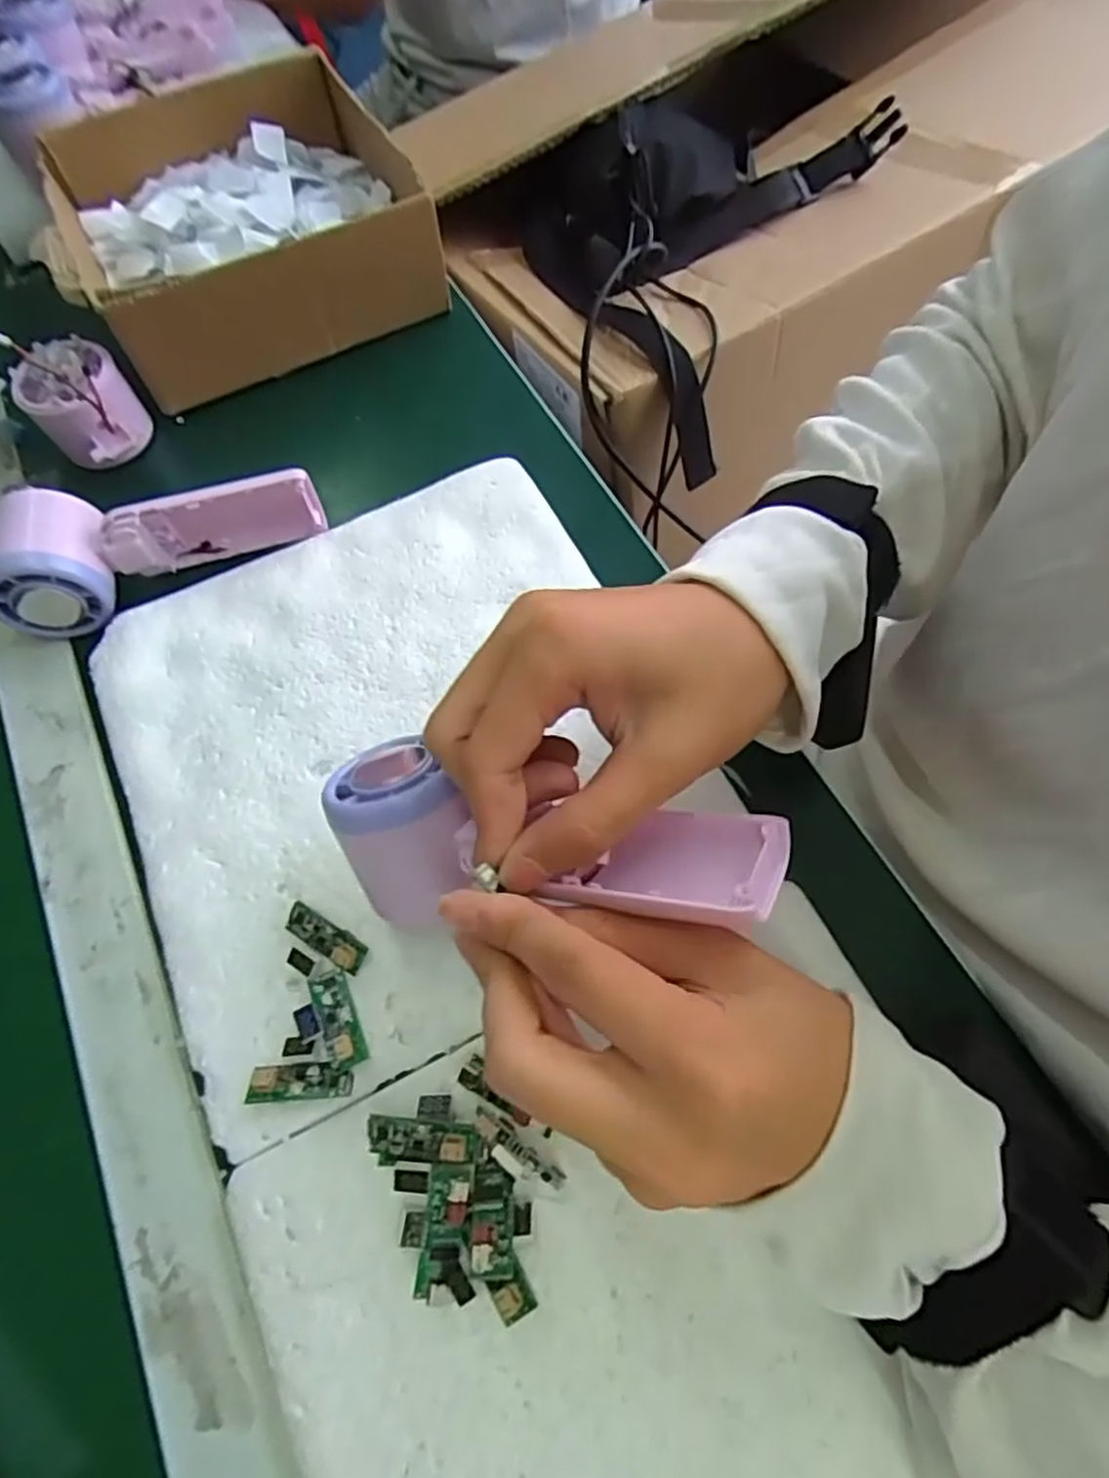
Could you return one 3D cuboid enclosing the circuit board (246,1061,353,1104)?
[{"bbox_3d":[-0.098,0.132,0.278,0.039,0.010,0.013,-4,64,0],"label":"circuit board"}]

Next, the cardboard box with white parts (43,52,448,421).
[{"bbox_3d":[-0.202,-0.334,0.475,0.197,0.080,0.210,-24,66,-10],"label":"cardboard box with white parts"}]

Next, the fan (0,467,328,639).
[{"bbox_3d":[-0.209,-0.110,0.380,0.166,0.051,0.055,-19,65,-7],"label":"fan"}]

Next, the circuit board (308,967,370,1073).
[{"bbox_3d":[-0.086,0.110,0.286,0.013,0.005,0.037,-16,58,-22],"label":"circuit board"}]

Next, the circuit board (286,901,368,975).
[{"bbox_3d":[-0.096,0.082,0.301,0.037,0.010,0.012,29,68,15],"label":"circuit board"}]

